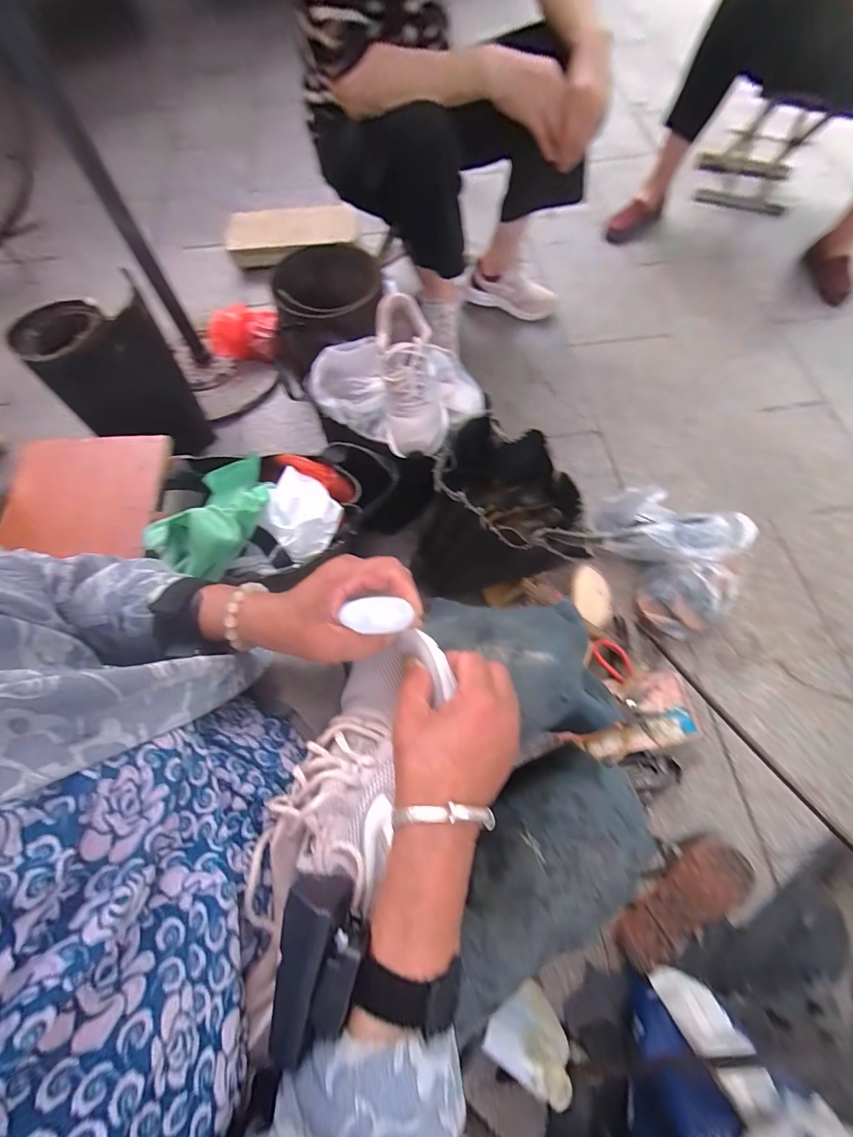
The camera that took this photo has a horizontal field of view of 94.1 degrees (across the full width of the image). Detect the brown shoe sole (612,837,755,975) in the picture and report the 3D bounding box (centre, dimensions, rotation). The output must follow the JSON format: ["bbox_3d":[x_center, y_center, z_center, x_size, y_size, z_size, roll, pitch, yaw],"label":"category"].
[{"bbox_3d":[0.403,0.520,0.615,0.242,0.022,0.095,-26,71,-9],"label":"brown shoe sole"}]

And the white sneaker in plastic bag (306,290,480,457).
[{"bbox_3d":[-0.056,-0.335,0.690,0.292,0.133,0.224,38,74,14],"label":"white sneaker in plastic bag"}]

